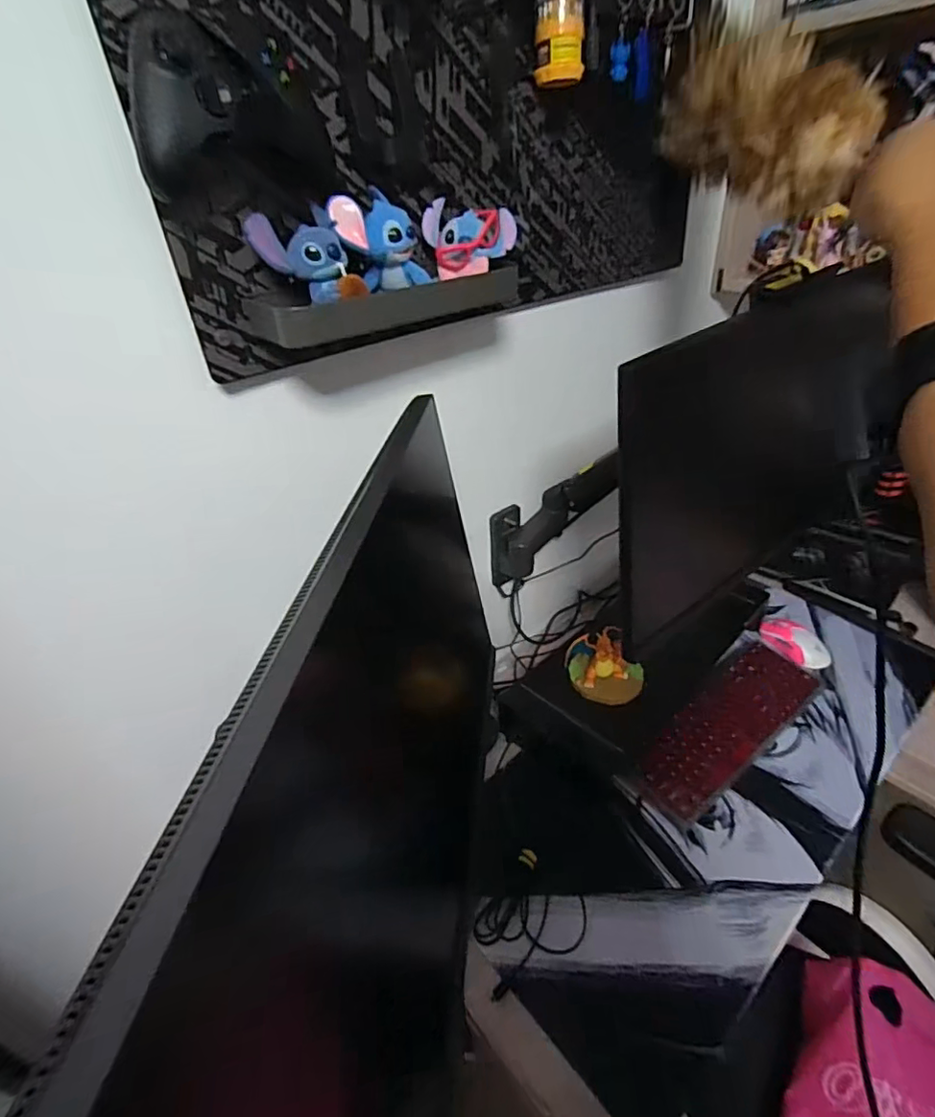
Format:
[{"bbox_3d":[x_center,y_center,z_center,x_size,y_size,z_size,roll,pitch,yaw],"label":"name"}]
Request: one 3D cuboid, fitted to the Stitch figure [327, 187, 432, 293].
[{"bbox_3d":[-0.076,-0.281,0.494,0.052,0.075,0.063,13,37,25],"label":"Stitch figure"}]

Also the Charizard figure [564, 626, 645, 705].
[{"bbox_3d":[0.207,0.164,0.836,0.121,0.096,0.081,7,35,16],"label":"Charizard figure"}]

